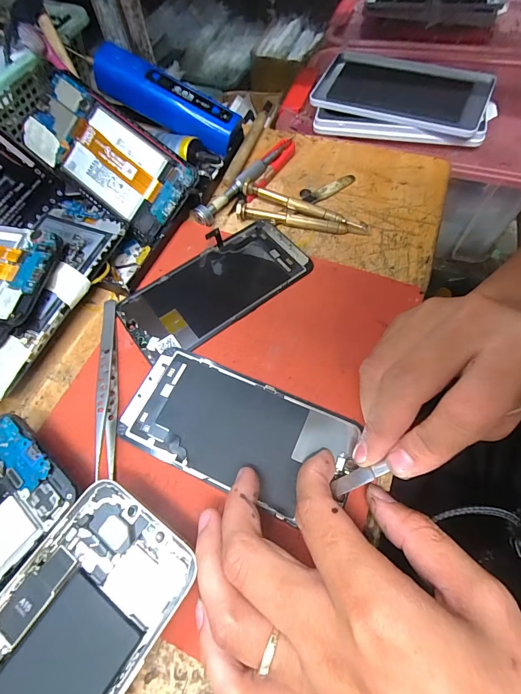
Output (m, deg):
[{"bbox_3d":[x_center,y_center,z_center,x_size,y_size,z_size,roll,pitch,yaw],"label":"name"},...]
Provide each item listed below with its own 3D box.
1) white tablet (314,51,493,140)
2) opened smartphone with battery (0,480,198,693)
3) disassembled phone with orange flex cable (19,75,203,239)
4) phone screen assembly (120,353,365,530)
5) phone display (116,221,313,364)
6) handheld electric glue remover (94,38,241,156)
[{"bbox_3d":[0.159,-0.293,0.386,0.181,0.008,0.119,27,67,14],"label":"white tablet"},{"bbox_3d":[-0.094,0.136,0.145,0.069,0.004,0.141,31,69,16],"label":"opened smartphone with battery"},{"bbox_3d":[-0.122,-0.152,0.274,0.145,0.005,0.065,39,101,6],"label":"disassembled phone with orange flex cable"},{"bbox_3d":[-0.015,0.049,0.208,0.136,0.004,0.066,21,66,12],"label":"phone screen assembly"},{"bbox_3d":[-0.034,-0.046,0.256,0.138,0.004,0.067,-35,67,-14],"label":"phone display"},{"bbox_3d":[-0.080,-0.215,0.301,0.125,0.034,0.030,24,65,-9],"label":"handheld electric glue remover"}]

